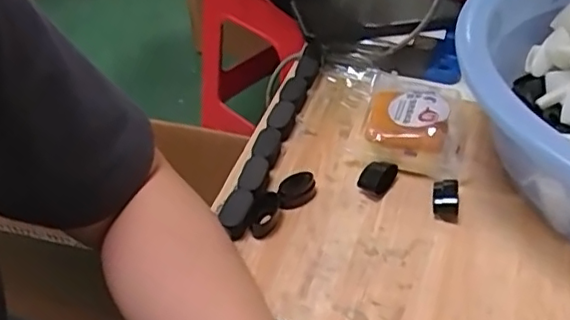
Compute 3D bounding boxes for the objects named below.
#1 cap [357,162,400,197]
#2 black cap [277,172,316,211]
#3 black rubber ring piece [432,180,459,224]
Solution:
[{"bbox_3d":[0.072,0.015,0.477,0.024,0.017,0.031,26,50,26],"label":"cap"},{"bbox_3d":[0.008,0.025,0.468,0.032,0.022,0.017,-30,50,-26],"label":"black cap"},{"bbox_3d":[0.122,0.030,0.460,0.019,0.013,0.034,7,44,9],"label":"black rubber ring piece"}]

